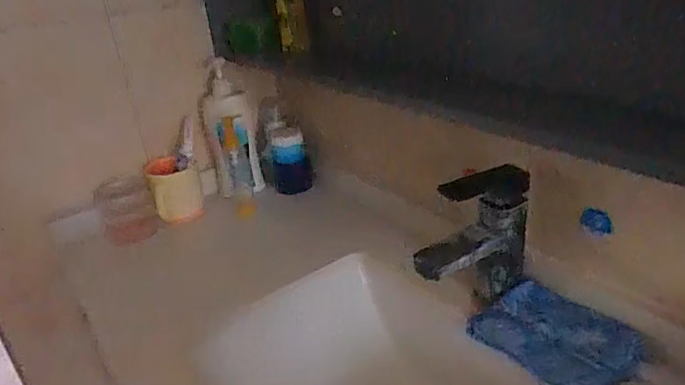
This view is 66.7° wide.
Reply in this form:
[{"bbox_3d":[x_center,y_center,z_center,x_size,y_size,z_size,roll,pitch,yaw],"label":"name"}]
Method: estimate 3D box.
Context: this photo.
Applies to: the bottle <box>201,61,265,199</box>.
[{"bbox_3d":[-0.190,-0.095,0.900,0.082,0.241,0.063,-14,27,-14],"label":"bottle"}]

